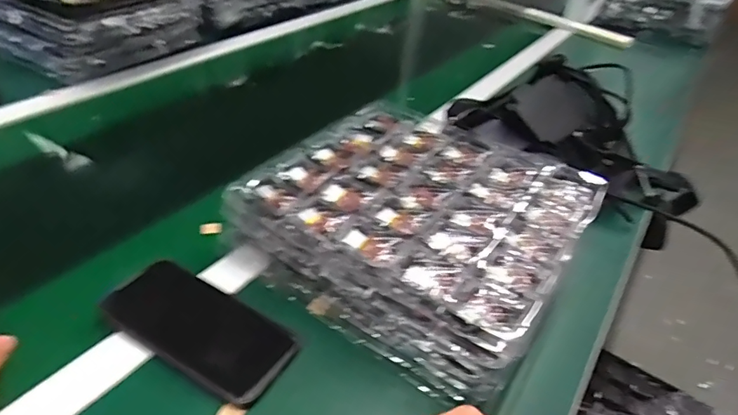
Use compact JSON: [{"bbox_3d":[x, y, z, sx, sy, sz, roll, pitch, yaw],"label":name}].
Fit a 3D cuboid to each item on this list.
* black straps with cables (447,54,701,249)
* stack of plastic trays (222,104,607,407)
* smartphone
[{"bbox_3d":[0.292,-0.087,0.673,0.337,0.135,0.145,30,38,-2],"label":"black straps with cables"},{"bbox_3d":[0.046,0.016,0.509,0.285,0.077,0.266,25,40,22],"label":"stack of plastic trays"},{"bbox_3d":[-0.141,0.098,0.425,0.160,0.014,0.076,22,39,19],"label":"smartphone"}]

